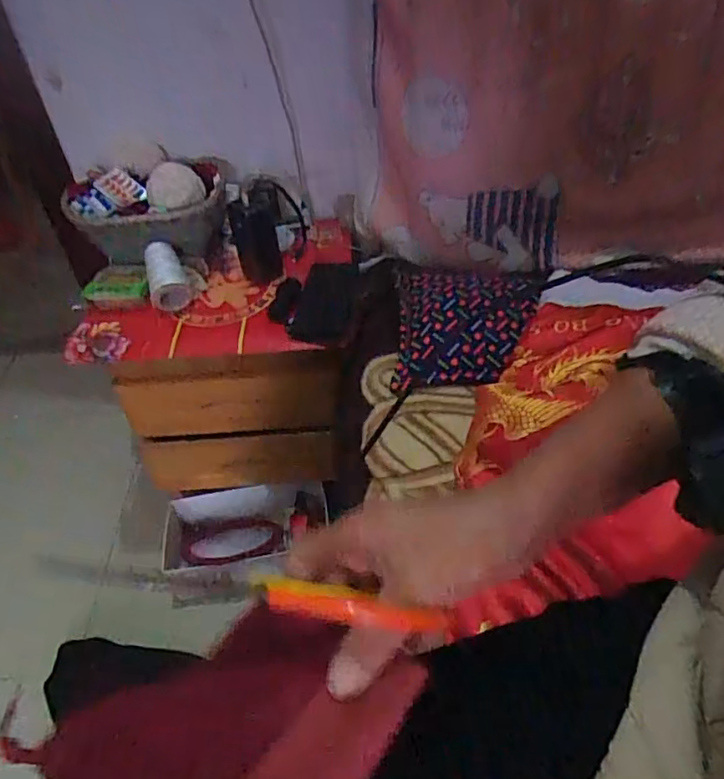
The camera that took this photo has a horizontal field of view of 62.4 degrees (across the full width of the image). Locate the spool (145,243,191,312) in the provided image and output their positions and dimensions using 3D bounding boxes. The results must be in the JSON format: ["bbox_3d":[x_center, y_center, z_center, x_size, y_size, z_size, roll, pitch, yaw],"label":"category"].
[{"bbox_3d":[-0.309,-0.178,0.938,0.062,0.063,0.104,-20,46,-14],"label":"spool"}]

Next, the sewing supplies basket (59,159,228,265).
[{"bbox_3d":[-0.348,-0.291,0.983,0.240,0.113,0.123,-4,44,2],"label":"sewing supplies basket"}]

